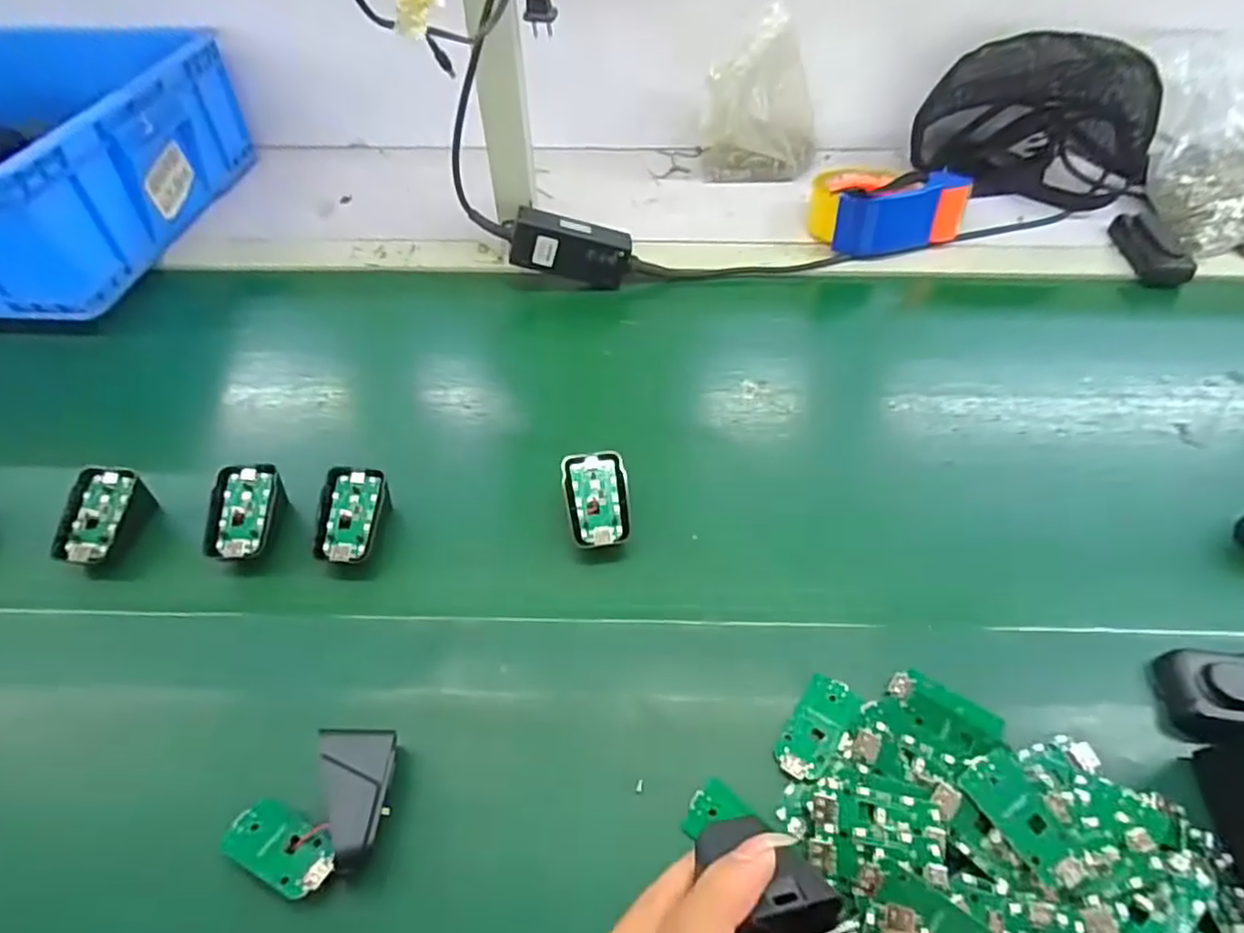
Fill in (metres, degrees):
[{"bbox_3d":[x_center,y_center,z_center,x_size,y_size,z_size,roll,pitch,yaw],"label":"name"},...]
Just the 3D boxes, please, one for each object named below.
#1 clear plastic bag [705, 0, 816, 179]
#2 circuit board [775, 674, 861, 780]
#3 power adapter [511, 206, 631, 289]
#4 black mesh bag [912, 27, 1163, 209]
[{"bbox_3d":[0.165,-0.418,0.768,0.135,0.160,0.084,11,51,9],"label":"clear plastic bag"},{"bbox_3d":[0.114,0.152,0.385,0.029,0.006,0.061,29,56,22],"label":"circuit board"},{"bbox_3d":[-0.050,-0.213,0.648,0.112,0.052,0.029,10,49,-13],"label":"power adapter"},{"bbox_3d":[0.487,-0.408,0.763,0.250,0.142,0.123,22,54,18],"label":"black mesh bag"}]

